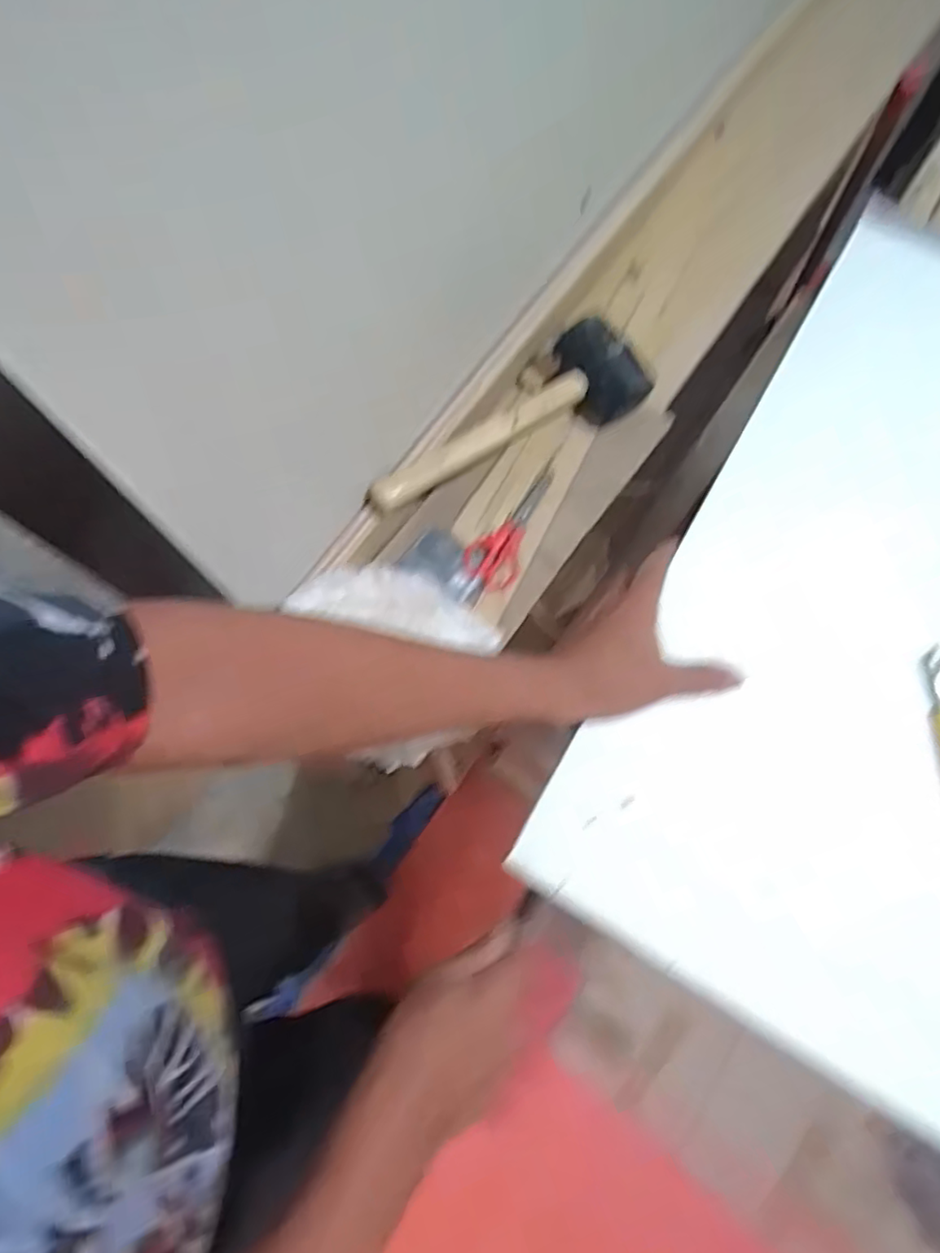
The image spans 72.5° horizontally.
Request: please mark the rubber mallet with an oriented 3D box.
[{"bbox_3d":[0.028,-0.191,0.579,0.281,0.053,0.081,-27,75,-9],"label":"rubber mallet"}]

